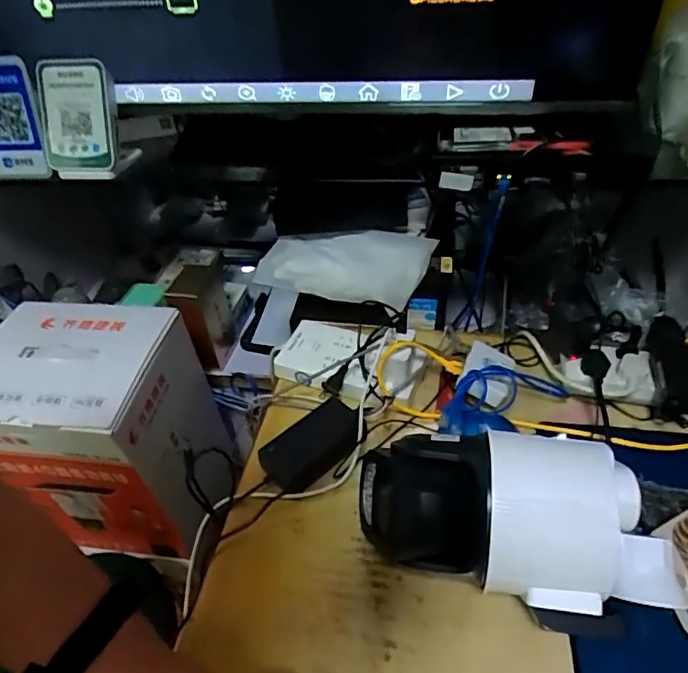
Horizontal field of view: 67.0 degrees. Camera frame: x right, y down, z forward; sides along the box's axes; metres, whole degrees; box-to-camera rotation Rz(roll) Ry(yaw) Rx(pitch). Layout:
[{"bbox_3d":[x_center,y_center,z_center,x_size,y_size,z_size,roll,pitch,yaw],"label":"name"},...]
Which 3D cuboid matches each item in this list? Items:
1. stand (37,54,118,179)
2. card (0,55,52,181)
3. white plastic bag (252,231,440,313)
[{"bbox_3d":[-0.369,-0.301,0.727,0.103,0.137,0.074,1,42,6],"label":"stand"},{"bbox_3d":[-0.466,-0.299,0.722,0.092,0.158,0.010,3,27,3],"label":"card"},{"bbox_3d":[0.001,-0.101,0.756,0.247,0.055,0.102,3,42,9],"label":"white plastic bag"}]

